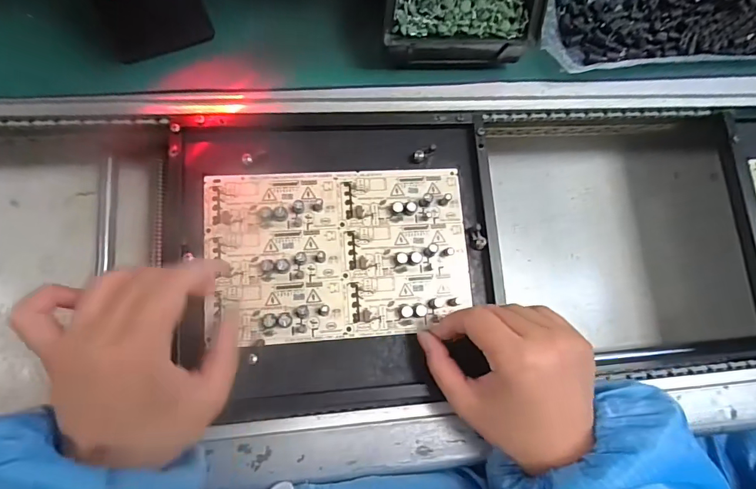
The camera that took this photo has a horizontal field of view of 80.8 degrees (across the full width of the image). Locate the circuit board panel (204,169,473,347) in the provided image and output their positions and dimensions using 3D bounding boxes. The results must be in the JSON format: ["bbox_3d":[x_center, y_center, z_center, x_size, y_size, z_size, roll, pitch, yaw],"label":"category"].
[{"bbox_3d":[-0.030,0.006,0.354,0.204,0.017,0.133,-3,82,-5],"label":"circuit board panel"}]

